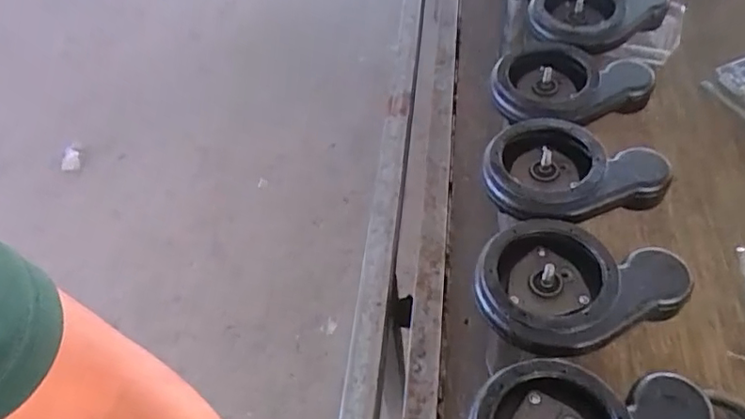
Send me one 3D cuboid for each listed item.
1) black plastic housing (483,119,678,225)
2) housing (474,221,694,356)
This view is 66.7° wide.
[{"bbox_3d":[0.189,-0.036,0.559,0.157,0.050,0.134,-18,52,-7],"label":"black plastic housing"},{"bbox_3d":[0.170,0.061,0.481,0.164,0.042,0.123,-18,52,-7],"label":"housing"}]

